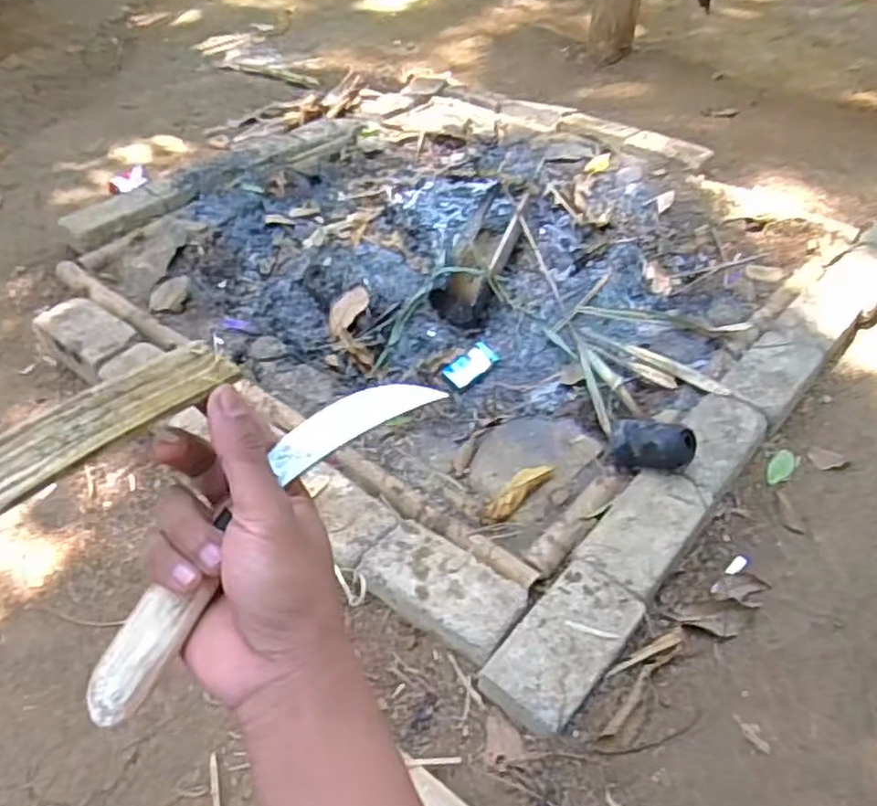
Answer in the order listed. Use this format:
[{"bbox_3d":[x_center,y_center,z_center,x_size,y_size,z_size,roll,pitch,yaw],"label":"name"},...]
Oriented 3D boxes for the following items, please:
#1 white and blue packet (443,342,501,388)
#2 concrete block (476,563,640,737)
[{"bbox_3d":[0.058,-0.068,1.373,0.117,0.012,0.060,-34,71,-21],"label":"white and blue packet"},{"bbox_3d":[0.154,0.293,0.881,0.110,0.041,0.213,29,52,27],"label":"concrete block"}]

